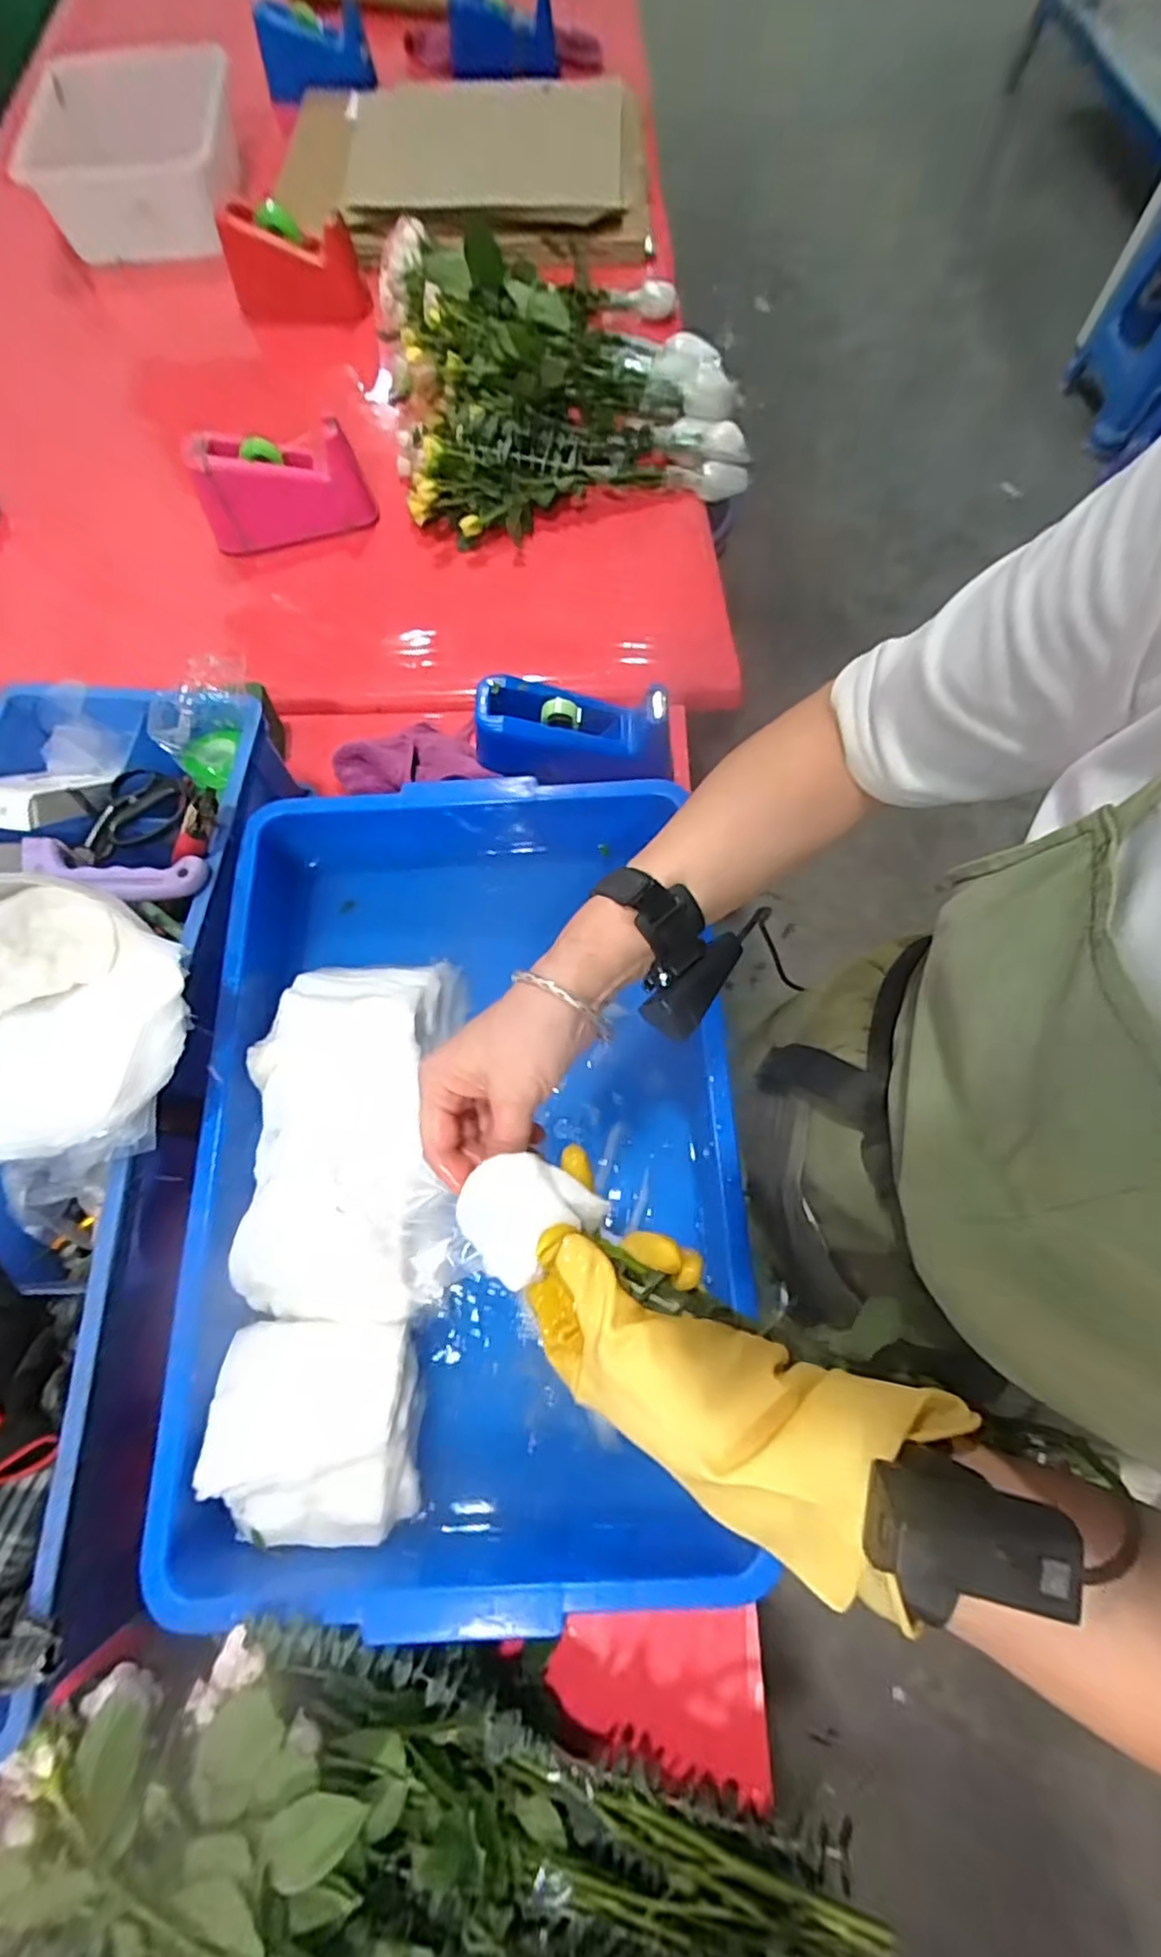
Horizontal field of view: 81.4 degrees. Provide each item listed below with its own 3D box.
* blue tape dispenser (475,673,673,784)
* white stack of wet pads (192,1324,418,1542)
[{"bbox_3d":[-0.007,-0.248,0.678,0.188,0.077,0.065,0,70,0],"label":"blue tape dispenser"},{"bbox_3d":[-0.186,0.315,0.471,0.133,0.044,0.131,-3,70,-1],"label":"white stack of wet pads"}]

